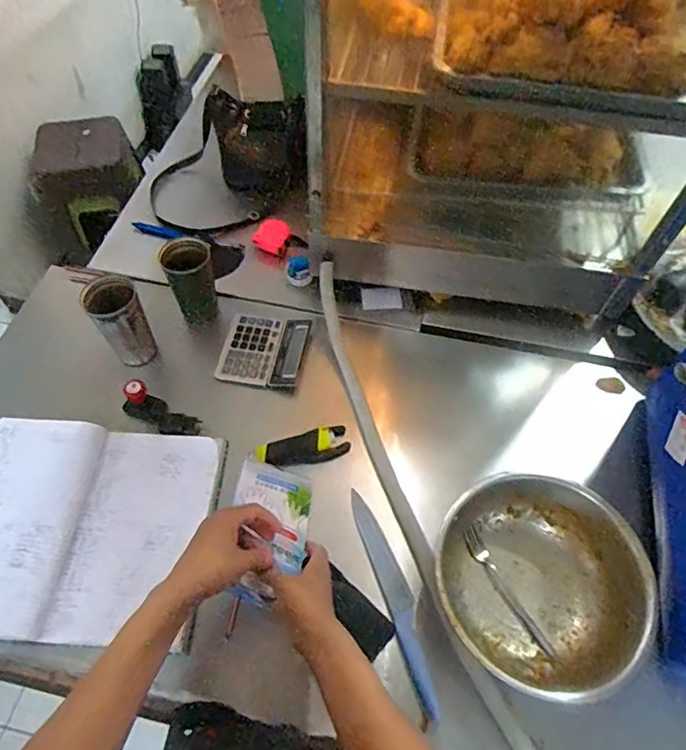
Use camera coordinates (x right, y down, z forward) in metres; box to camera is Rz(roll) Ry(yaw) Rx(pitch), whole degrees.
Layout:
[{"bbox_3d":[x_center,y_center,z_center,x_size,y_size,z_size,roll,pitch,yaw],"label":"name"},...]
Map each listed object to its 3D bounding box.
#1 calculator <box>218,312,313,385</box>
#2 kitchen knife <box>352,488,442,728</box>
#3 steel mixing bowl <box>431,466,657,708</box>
[{"bbox_3d":[-0.143,-0.044,0.941,0.146,0.031,0.139,10,59,6],"label":"calculator"},{"bbox_3d":[0.076,0.313,0.740,0.042,0.016,0.311,-17,60,-10],"label":"kitchen knife"},{"bbox_3d":[0.266,0.283,0.709,0.249,0.108,0.270,0,59,0],"label":"steel mixing bowl"}]

